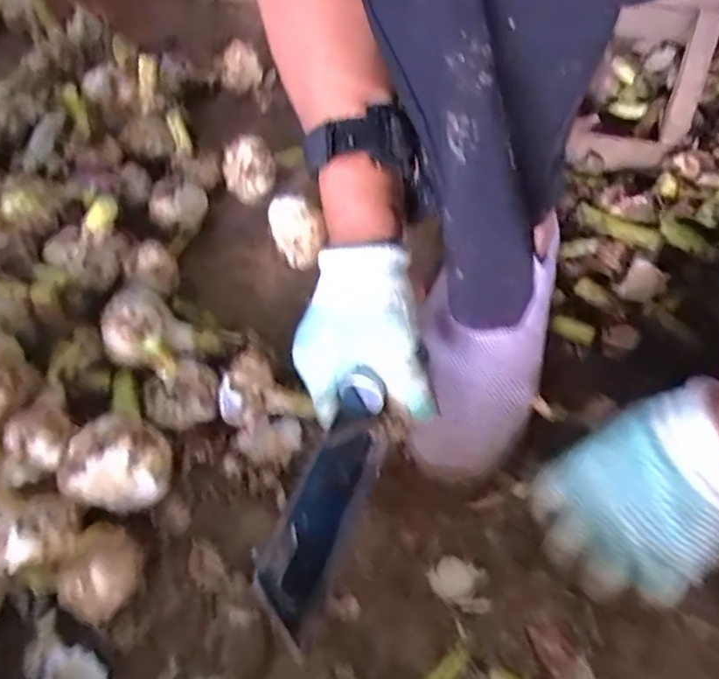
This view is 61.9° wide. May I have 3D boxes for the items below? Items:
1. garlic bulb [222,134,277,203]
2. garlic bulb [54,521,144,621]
[{"bbox_3d":[-0.102,-0.160,0.567,0.054,0.047,0.051,-16,54,-6],"label":"garlic bulb"},{"bbox_3d":[-0.153,0.136,0.354,0.039,0.036,0.049,22,59,20],"label":"garlic bulb"}]

